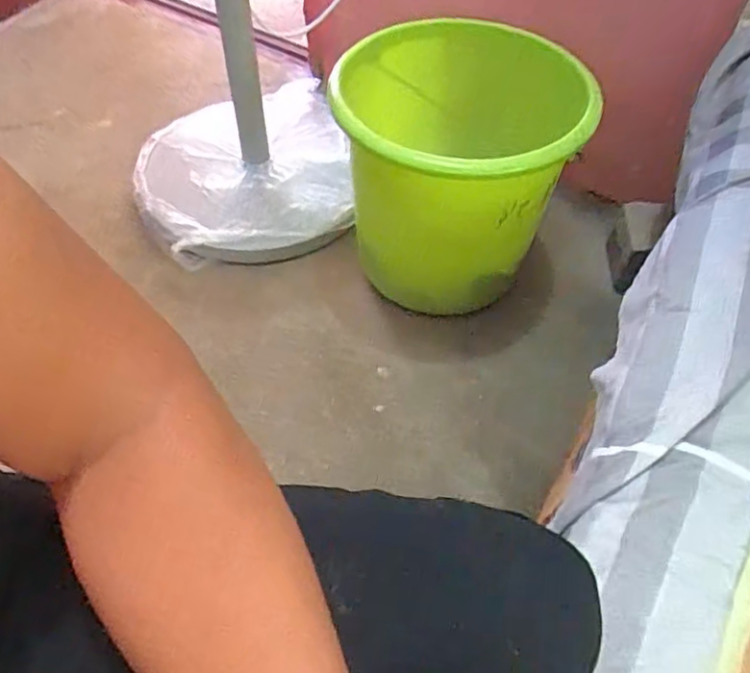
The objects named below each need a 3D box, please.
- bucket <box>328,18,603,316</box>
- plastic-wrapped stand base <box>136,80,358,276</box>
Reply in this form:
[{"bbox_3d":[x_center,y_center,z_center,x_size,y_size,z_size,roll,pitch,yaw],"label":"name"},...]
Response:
[{"bbox_3d":[0.123,-0.221,0.936,0.329,0.375,0.313,1,55,-1],"label":"bucket"},{"bbox_3d":[-0.222,-0.301,1.078,0.366,0.098,0.377,-17,57,-13],"label":"plastic-wrapped stand base"}]

